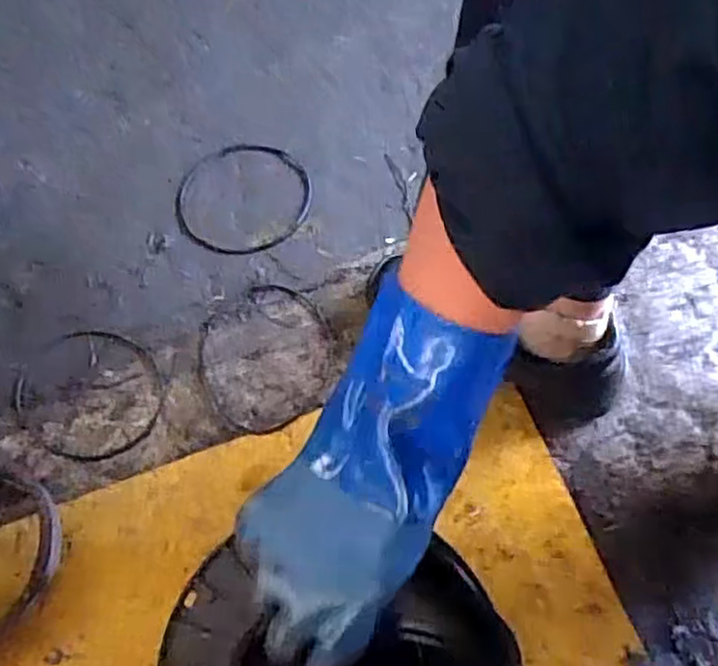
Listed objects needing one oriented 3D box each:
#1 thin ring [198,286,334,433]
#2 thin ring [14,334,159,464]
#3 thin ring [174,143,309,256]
[{"bbox_3d":[-0.098,0.024,0.740,0.141,0.011,0.163,-9,65,-1],"label":"thin ring"},{"bbox_3d":[-0.286,0.064,0.742,0.162,0.004,0.143,-5,68,4],"label":"thin ring"},{"bbox_3d":[-0.140,-0.161,0.829,0.158,0.008,0.163,-1,65,3],"label":"thin ring"}]

